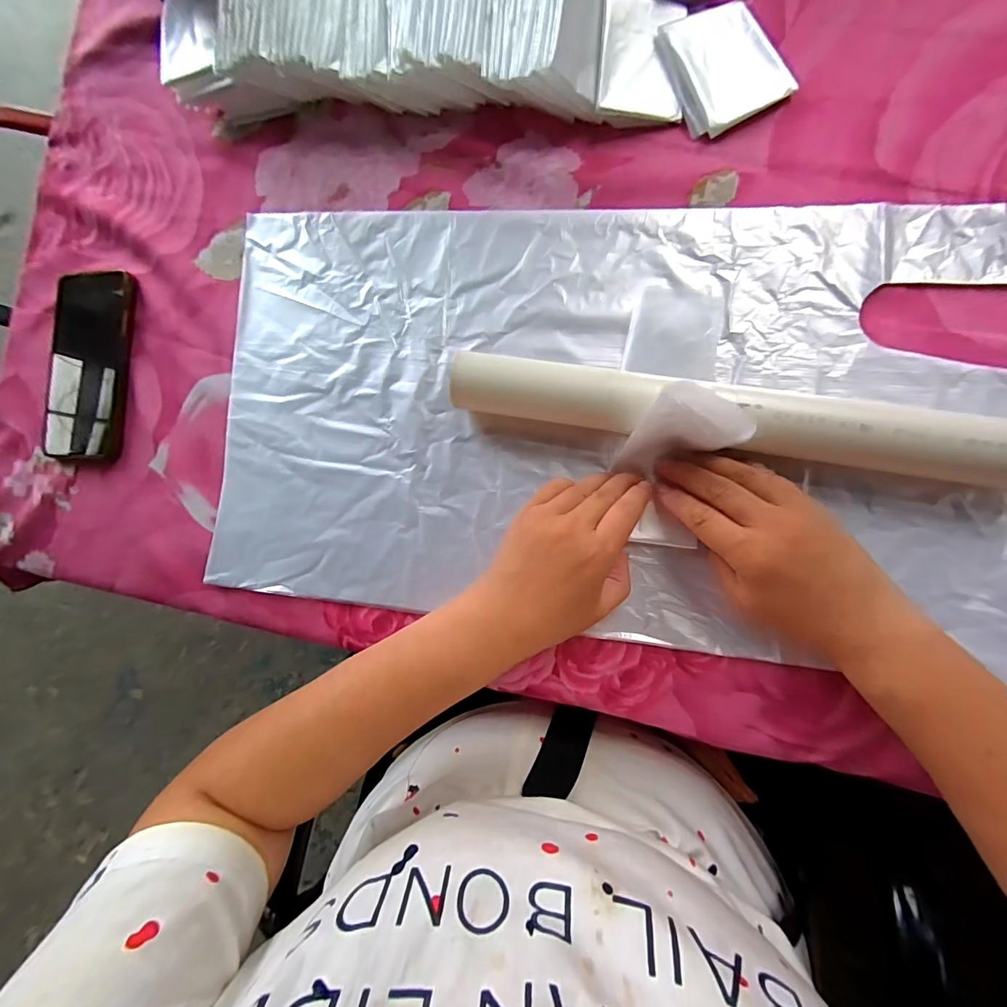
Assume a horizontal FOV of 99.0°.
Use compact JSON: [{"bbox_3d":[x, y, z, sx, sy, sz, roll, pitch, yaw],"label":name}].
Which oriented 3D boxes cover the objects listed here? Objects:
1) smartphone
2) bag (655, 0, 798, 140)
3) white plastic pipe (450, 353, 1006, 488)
[{"bbox_3d":[-0.365,-0.120,0.378,0.080,0.014,0.163,5,89,9],"label":"smartphone"},{"bbox_3d":[0.154,-0.308,0.302,0.069,0.011,0.084,-24,85,8],"label":"bag"},{"bbox_3d":[0.138,-0.052,0.270,0.345,0.041,0.037,10,90,9],"label":"white plastic pipe"}]

